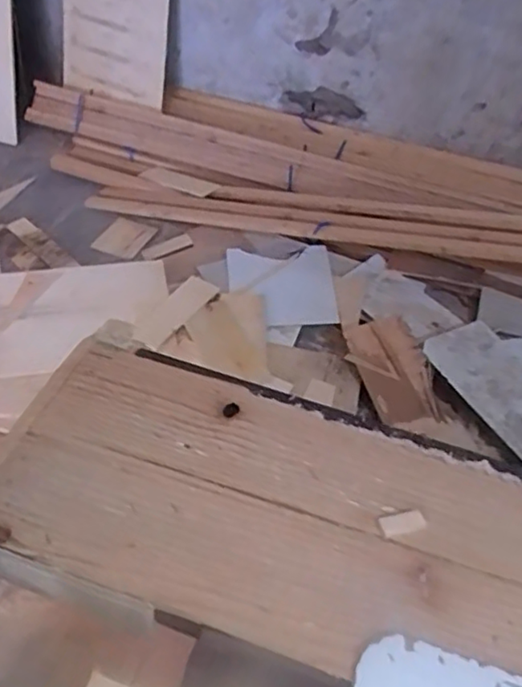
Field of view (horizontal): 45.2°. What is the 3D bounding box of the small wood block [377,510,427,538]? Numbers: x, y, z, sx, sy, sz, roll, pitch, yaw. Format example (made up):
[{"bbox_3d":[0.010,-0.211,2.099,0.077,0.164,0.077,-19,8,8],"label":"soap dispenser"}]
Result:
[{"bbox_3d":[0.123,0.157,0.548,0.040,0.004,0.019,-10,48,-14],"label":"small wood block"}]

